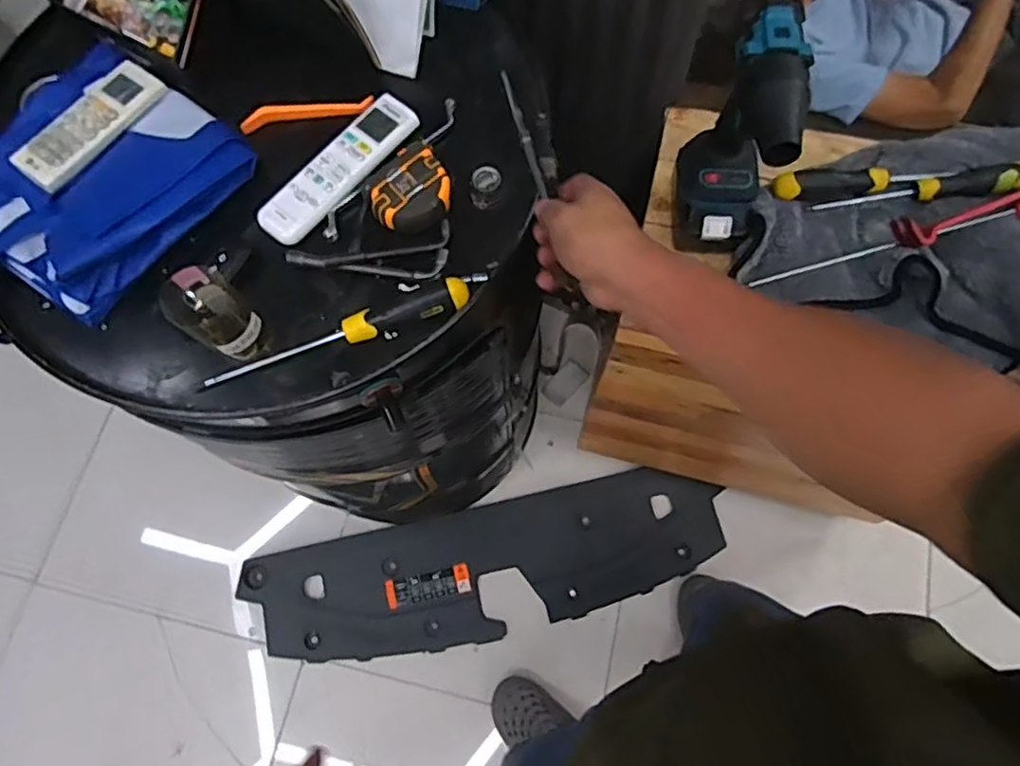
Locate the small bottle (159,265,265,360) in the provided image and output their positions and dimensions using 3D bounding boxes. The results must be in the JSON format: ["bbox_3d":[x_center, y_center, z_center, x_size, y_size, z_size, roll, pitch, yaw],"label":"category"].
[{"bbox_3d":[-0.239,-0.054,0.538,0.052,0.080,0.045,43,77,14],"label":"small bottle"}]

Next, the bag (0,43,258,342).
[{"bbox_3d":[-0.410,-0.173,0.605,0.236,0.055,0.288,34,75,12],"label":"bag"}]

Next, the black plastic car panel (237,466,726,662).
[{"bbox_3d":[-0.039,0.378,1.333,0.945,0.035,0.259,-13,71,-3],"label":"black plastic car panel"}]

